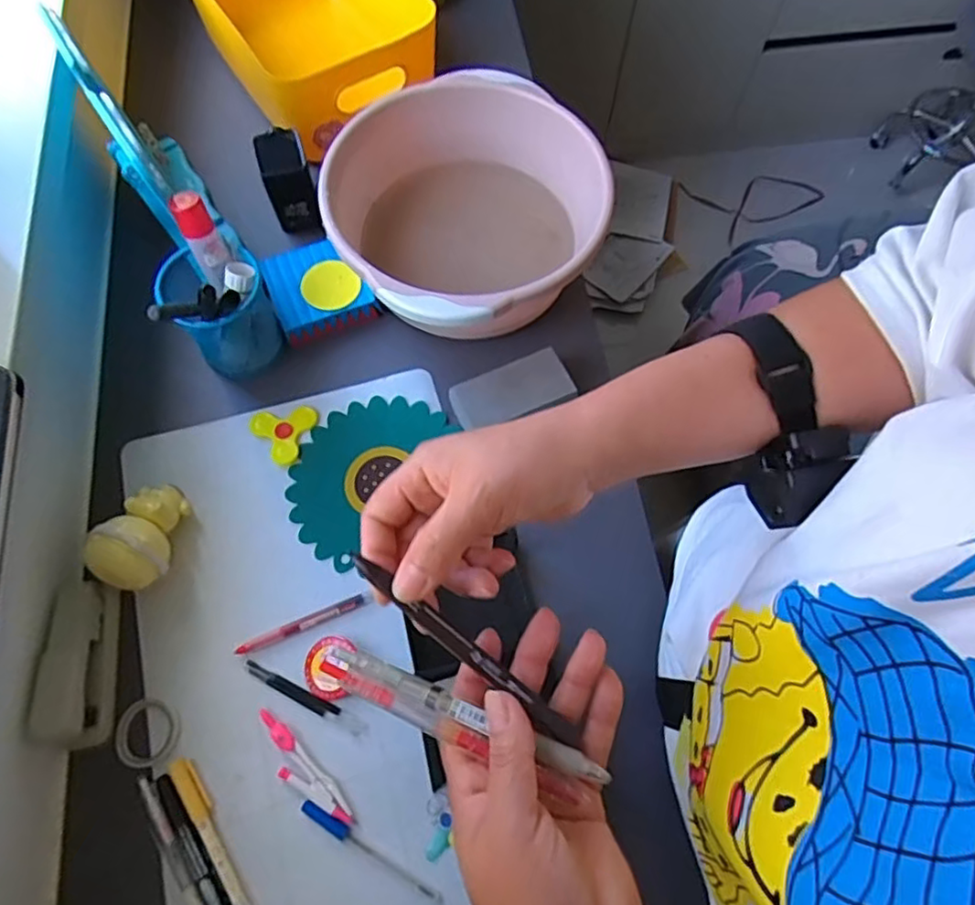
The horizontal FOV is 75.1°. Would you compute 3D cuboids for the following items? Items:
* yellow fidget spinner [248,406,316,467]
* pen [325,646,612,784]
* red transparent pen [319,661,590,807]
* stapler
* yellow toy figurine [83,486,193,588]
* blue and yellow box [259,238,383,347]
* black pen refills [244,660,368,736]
[{"bbox_3d":[-0.198,-0.023,0.601,0.056,0.007,0.059,21,70,7],"label":"yellow fidget spinner"},{"bbox_3d":[-0.011,0.128,0.313,0.147,0.007,0.012,22,70,8],"label":"pen"},{"bbox_3d":[-0.019,0.135,0.308,0.137,0.007,0.011,24,70,6],"label":"red transparent pen"},{"bbox_3d":[-0.319,0.161,0.496,0.040,0.048,0.125,-8,69,-4],"label":"stapler"},{"bbox_3d":[-0.287,0.067,0.530,0.049,0.054,0.093,11,69,4],"label":"yellow toy figurine"},{"bbox_3d":[-0.171,-0.168,0.644,0.095,0.044,0.094,-23,71,-9],"label":"blue and yellow box"},{"bbox_3d":[-0.149,0.199,0.515,0.110,0.007,0.012,25,70,9],"label":"black pen refills"}]

